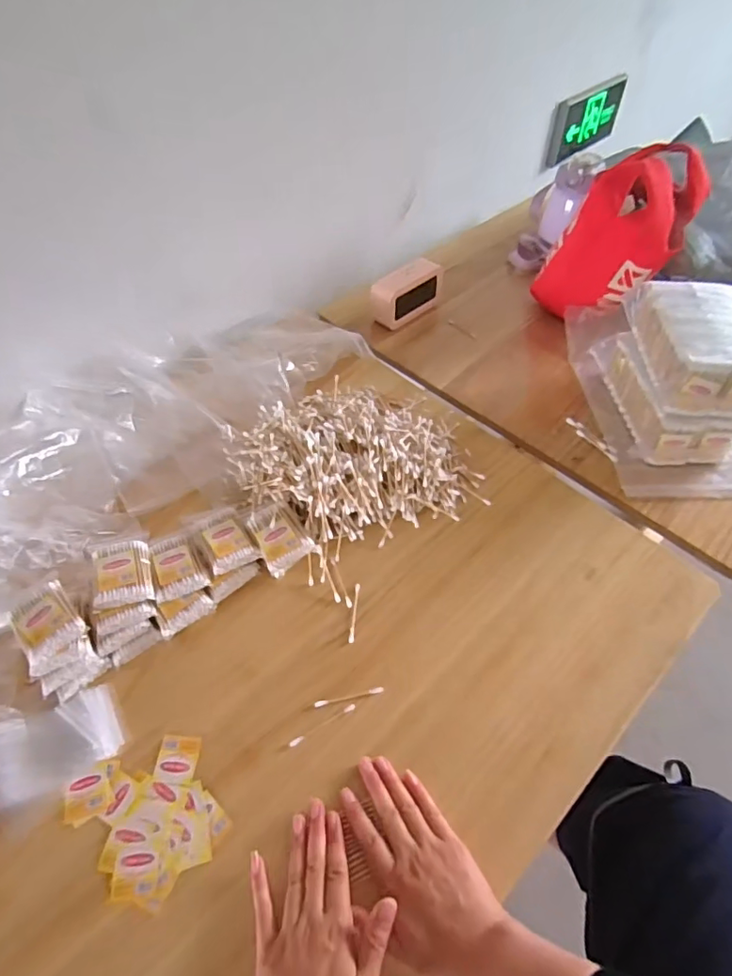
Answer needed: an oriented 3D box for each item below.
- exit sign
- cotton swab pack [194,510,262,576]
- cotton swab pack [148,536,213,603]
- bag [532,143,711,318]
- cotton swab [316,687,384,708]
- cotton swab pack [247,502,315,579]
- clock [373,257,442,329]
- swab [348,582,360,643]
[{"bbox_3d":[0.626,-1.043,1.530,0.345,0.150,0.035,-39,49,-26],"label":"exit sign"},{"bbox_3d":[-0.165,0.056,0.632,0.054,0.011,0.078,-26,56,-18],"label":"cotton swab pack"},{"bbox_3d":[-0.217,0.088,0.616,0.056,0.020,0.078,-25,55,-17],"label":"cotton swab pack"},{"bbox_3d":[0.432,-0.433,0.922,0.190,0.250,0.208,32,59,24],"label":"bag"},{"bbox_3d":[-0.017,0.218,0.564,0.072,0.004,0.007,-11,52,-7],"label":"cotton swab"},{"bbox_3d":[-0.103,0.059,0.642,0.057,0.026,0.074,-31,69,-17],"label":"cotton swab pack"},{"bbox_3d":[0.076,-0.349,0.963,0.057,0.075,0.151,37,61,26],"label":"clock"},{"bbox_3d":[-0.013,0.143,0.622,0.006,0.004,0.072,4,52,5],"label":"swab"}]

